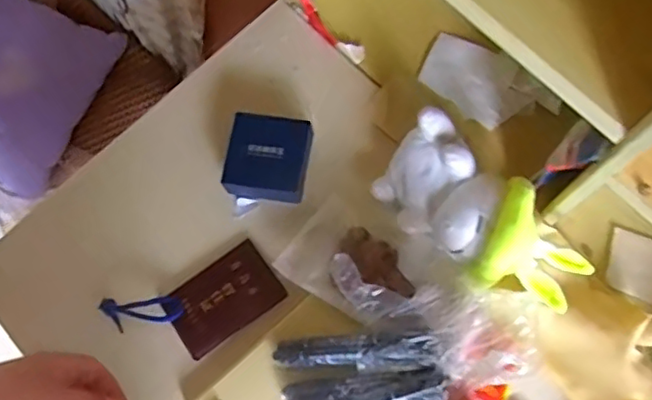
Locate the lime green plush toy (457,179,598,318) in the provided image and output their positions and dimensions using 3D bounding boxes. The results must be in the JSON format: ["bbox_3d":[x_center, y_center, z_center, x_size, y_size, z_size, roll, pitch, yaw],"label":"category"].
[{"bbox_3d":[0.178,0.048,0.539,0.103,0.069,0.099,30,76,9],"label":"lime green plush toy"}]

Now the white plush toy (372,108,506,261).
[{"bbox_3d":[0.105,-0.006,0.569,0.082,0.069,0.126,-36,76,-9],"label":"white plush toy"}]

